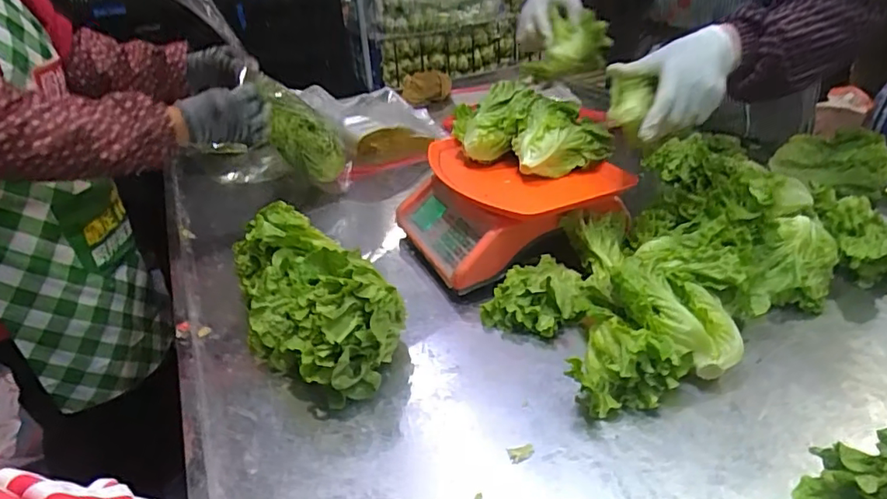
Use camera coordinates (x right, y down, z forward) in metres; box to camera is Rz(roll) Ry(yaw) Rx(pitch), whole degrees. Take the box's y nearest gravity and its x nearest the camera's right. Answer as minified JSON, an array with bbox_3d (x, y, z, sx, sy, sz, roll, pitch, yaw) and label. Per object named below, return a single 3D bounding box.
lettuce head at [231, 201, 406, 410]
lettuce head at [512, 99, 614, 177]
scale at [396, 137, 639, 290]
[{"bbox_3d":[-0.167,0.064,0.712,0.151,0.125,0.292,-23,35,-29],"label":"lettuce head"},{"bbox_3d":[0.178,-0.163,0.842,0.135,0.087,0.098,3,32,12],"label":"lettuce head"},{"bbox_3d":[0.085,-0.070,0.890,0.273,0.128,0.287,-16,33,-18],"label":"scale"}]

